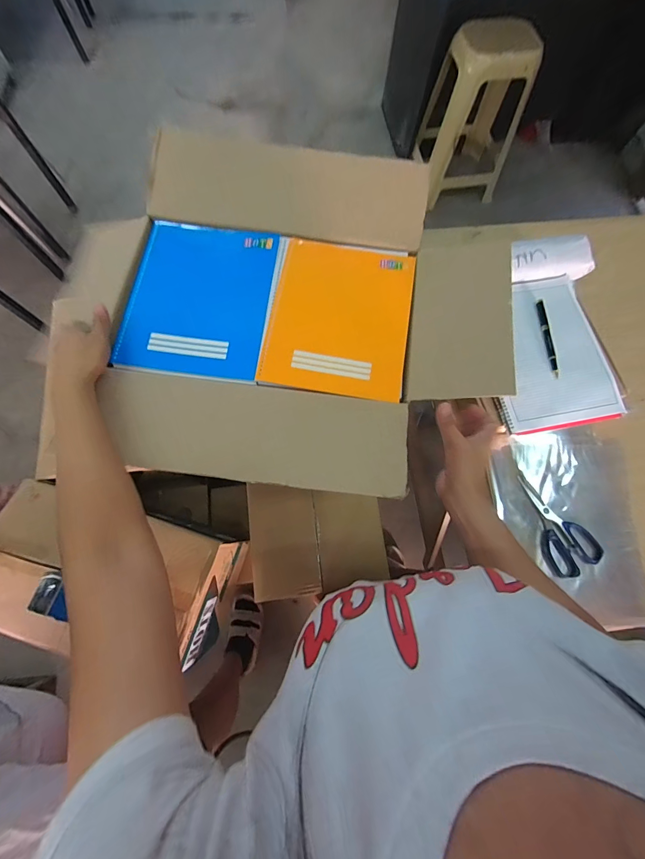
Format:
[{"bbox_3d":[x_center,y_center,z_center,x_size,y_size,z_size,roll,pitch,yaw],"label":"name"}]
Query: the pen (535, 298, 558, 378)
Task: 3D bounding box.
[{"bbox_3d":[0.410,-0.169,0.636,0.013,0.009,0.156,1,73,1],"label":"pen"}]

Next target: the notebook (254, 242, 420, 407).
[{"bbox_3d":[0.029,-0.174,0.530,0.206,0.021,0.252,8,73,3],"label":"notebook"}]

